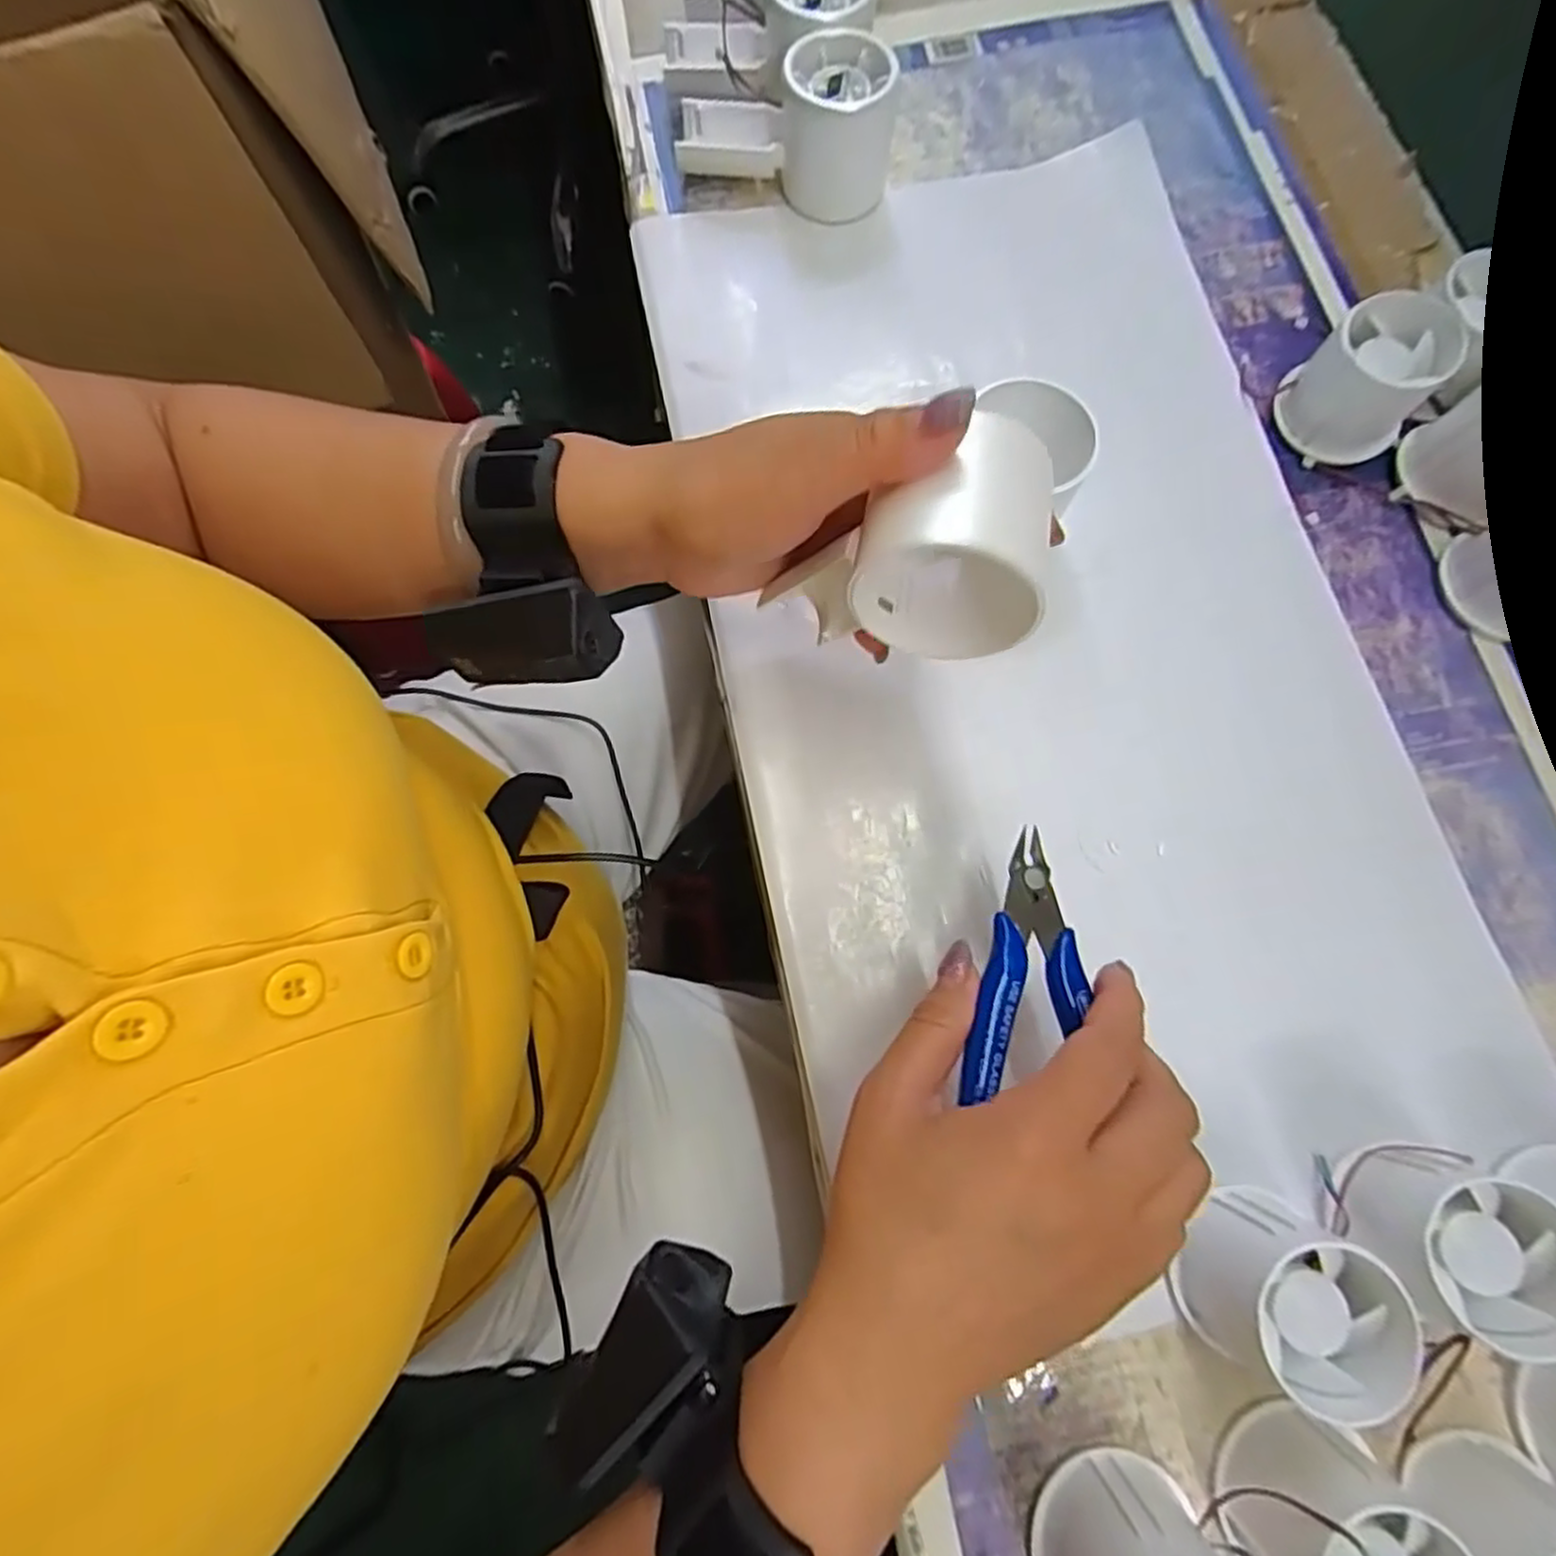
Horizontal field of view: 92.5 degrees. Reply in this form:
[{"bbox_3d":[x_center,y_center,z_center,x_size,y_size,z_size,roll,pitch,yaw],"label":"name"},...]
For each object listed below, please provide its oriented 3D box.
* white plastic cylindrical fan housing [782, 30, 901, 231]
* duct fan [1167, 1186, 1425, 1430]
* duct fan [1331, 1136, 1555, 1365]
[{"bbox_3d":[0.031,-0.344,0.395,0.057,0.058,0.054,4,75,2],"label":"white plastic cylindrical fan housing"},{"bbox_3d":[0.175,0.179,0.258,0.051,0.049,0.056,37,78,10],"label":"duct fan"},{"bbox_3d":[0.232,0.160,0.258,0.053,0.055,0.049,0,75,1],"label":"duct fan"}]

